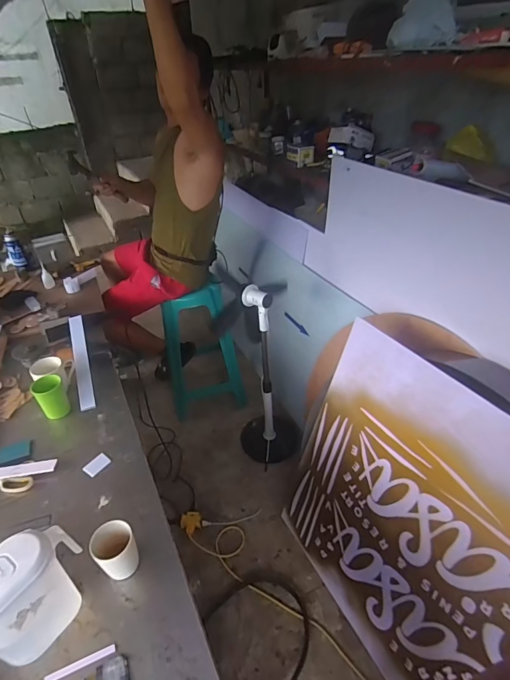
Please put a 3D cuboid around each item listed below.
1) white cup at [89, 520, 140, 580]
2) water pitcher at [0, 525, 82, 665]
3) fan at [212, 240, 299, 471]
[{"bbox_3d":[-0.253,0.391,0.724,0.073,0.105,0.066,-26,43,-29],"label":"white cup"},{"bbox_3d":[-0.366,0.402,0.632,0.094,0.163,0.167,14,39,20],"label":"water pitcher"},{"bbox_3d":[0.018,0.156,1.670,0.330,0.854,0.304,-3,36,-2],"label":"fan"}]

